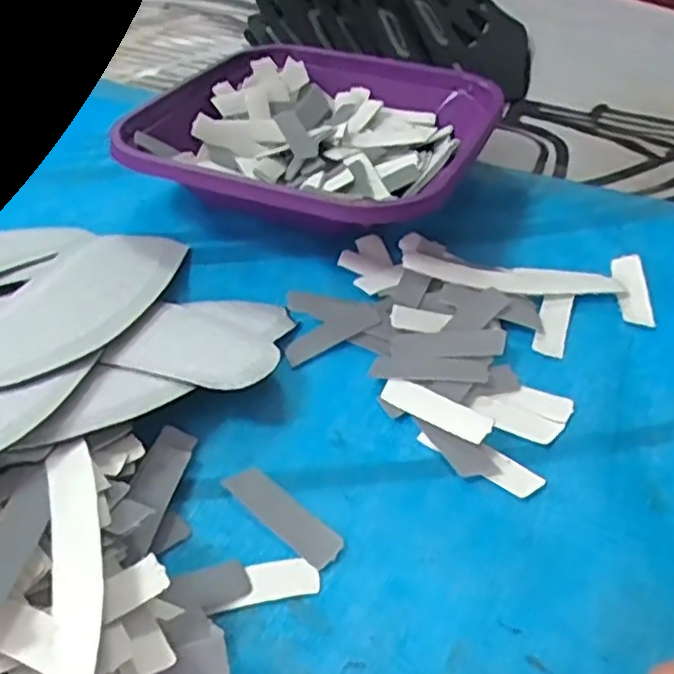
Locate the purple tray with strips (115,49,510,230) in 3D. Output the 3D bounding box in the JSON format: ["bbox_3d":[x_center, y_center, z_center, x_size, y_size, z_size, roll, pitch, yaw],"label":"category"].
[{"bbox_3d":[-0.016,-0.106,0.373,0.174,0.046,0.167,17,43,17],"label":"purple tray with strips"}]

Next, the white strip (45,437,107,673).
[{"bbox_3d":[-0.070,0.058,0.182,0.014,0.011,0.091,-11,42,-15],"label":"white strip"}]

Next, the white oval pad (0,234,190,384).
[{"bbox_3d":[-0.107,-0.016,0.279,0.052,0.006,0.135,14,31,9],"label":"white oval pad"}]

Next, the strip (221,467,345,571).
[{"bbox_3d":[-0.018,0.059,0.229,0.046,0.004,0.013,31,48,30],"label":"strip"}]

